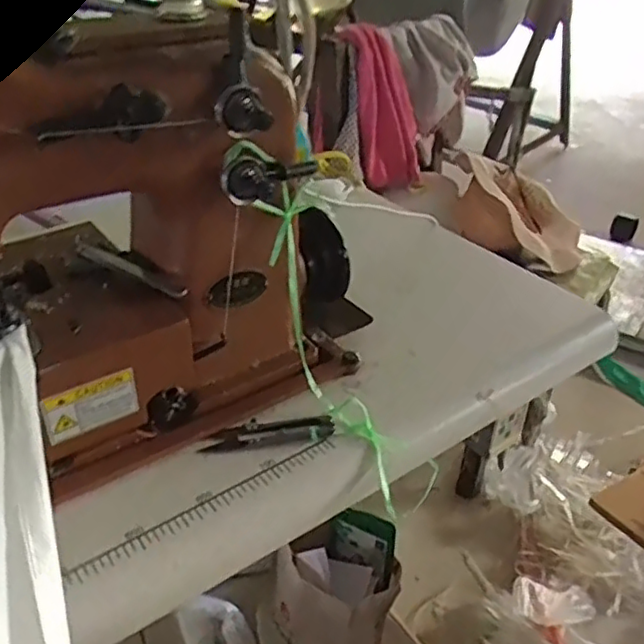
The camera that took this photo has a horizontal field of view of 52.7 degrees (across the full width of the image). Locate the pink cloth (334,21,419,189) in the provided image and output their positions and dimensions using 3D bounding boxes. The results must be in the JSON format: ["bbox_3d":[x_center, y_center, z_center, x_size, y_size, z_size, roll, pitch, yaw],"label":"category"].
[{"bbox_3d":[0.116,-0.412,1.248,0.125,0.302,0.064,-24,25,-23],"label":"pink cloth"}]

